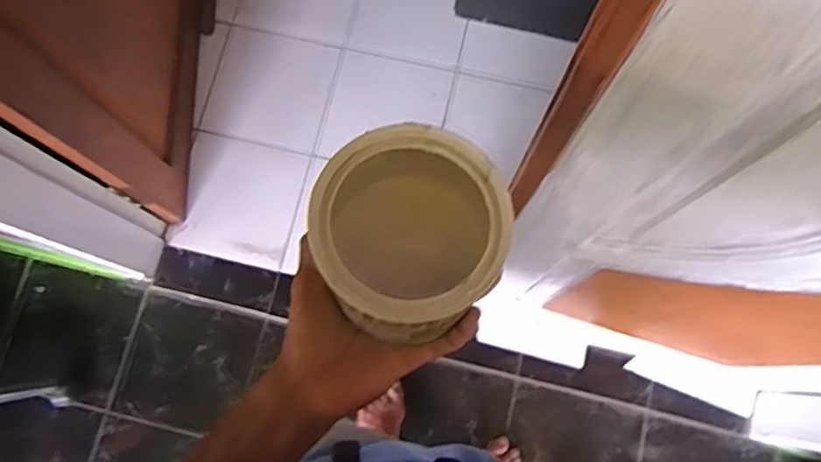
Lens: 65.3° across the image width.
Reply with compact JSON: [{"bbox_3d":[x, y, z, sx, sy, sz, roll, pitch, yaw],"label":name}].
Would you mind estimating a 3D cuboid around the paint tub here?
[{"bbox_3d":[0.001,0.005,0.387,0.102,0.121,0.103,0,78,1],"label":"paint tub"}]

